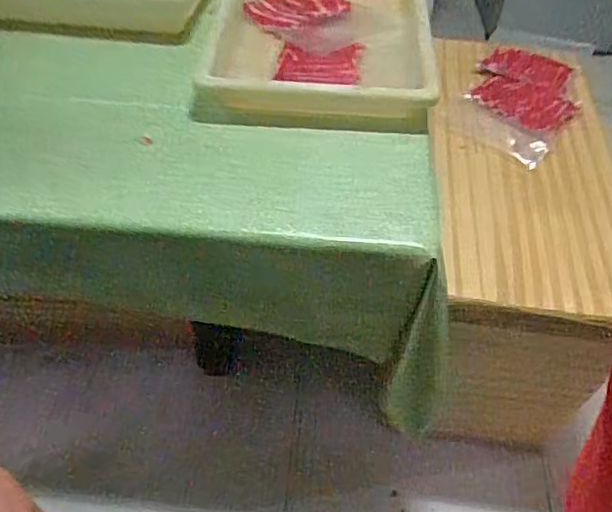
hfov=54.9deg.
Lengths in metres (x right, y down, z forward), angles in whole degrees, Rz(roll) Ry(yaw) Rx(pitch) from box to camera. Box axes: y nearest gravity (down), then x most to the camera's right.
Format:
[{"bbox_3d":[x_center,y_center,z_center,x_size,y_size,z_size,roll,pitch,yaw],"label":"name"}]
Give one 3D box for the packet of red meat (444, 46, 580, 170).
[{"bbox_3d":[0.472,-0.352,1.308,0.230,0.060,0.379,25,50,21],"label":"packet of red meat"}]

